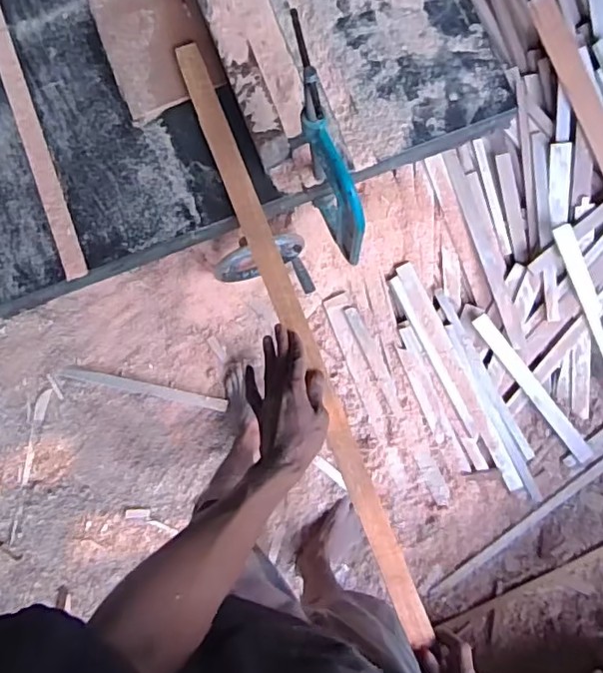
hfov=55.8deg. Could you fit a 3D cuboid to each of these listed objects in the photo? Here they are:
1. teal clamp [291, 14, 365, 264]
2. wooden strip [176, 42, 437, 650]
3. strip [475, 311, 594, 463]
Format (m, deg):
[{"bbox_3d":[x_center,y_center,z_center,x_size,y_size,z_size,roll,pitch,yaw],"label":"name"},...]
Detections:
[{"bbox_3d":[0.024,-0.176,0.546,0.037,0.046,0.231,-16,113,2],"label":"teal clamp"},{"bbox_3d":[-0.007,-0.015,0.672,0.037,0.020,0.749,-21,83,1],"label":"wooden strip"},{"bbox_3d":[0.531,0.125,1.293,0.046,0.026,0.425,-40,98,-2],"label":"strip"}]

